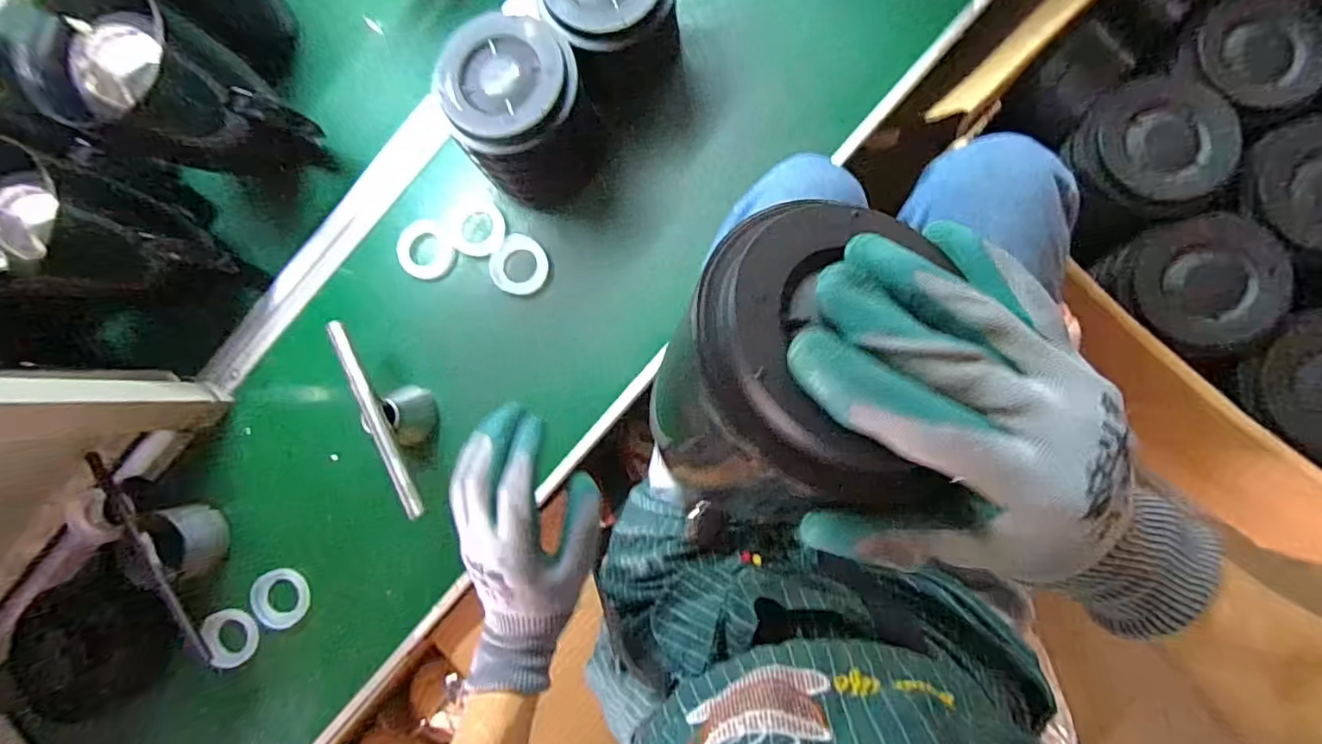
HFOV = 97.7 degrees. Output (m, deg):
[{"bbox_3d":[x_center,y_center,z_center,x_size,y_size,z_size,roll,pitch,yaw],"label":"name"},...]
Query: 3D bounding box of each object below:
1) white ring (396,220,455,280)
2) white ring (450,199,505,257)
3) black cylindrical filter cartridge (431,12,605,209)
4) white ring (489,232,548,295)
[{"bbox_3d":[-0.247,-0.130,0.605,0.055,0.007,0.067,-43,81,4],"label":"white ring"},{"bbox_3d":[-0.192,-0.150,0.602,0.058,0.004,0.058,-1,86,9],"label":"white ring"},{"bbox_3d":[-0.117,-0.234,0.536,0.107,0.129,0.113,-25,83,6],"label":"black cylindrical filter cartridge"},{"bbox_3d":[-0.146,-0.110,0.596,0.059,0.004,0.059,-1,86,9],"label":"white ring"}]

